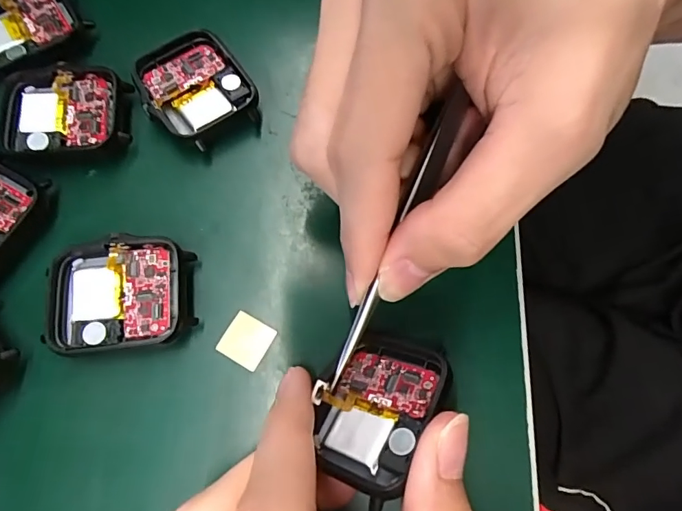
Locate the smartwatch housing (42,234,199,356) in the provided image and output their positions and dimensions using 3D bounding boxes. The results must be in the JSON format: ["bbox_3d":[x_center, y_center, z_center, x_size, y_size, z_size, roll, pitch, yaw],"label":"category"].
[{"bbox_3d":[-0.073,0.013,0.154,0.046,0.013,0.036,-8,73,-1],"label":"smartwatch housing"}]

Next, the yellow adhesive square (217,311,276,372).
[{"bbox_3d":[-0.032,0.028,0.154,0.016,0.004,0.016,29,75,10],"label":"yellow adhesive square"}]

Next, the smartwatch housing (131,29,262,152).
[{"bbox_3d":[-0.056,-0.064,0.178,0.038,0.013,0.047,-35,75,-9],"label":"smartwatch housing"}]

